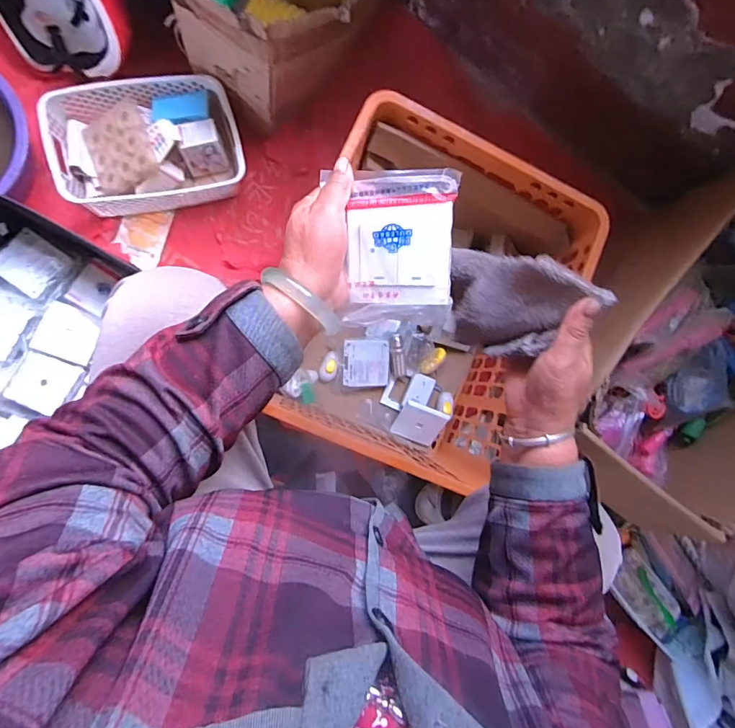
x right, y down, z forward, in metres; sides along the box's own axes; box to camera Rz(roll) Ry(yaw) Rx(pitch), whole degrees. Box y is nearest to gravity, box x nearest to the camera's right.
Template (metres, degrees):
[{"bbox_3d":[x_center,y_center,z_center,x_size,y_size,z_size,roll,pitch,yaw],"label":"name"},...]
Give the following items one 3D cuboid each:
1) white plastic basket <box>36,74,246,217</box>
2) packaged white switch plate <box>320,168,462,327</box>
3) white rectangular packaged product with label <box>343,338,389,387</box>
[{"bbox_3d":[-0.381,-0.379,0.771,0.299,0.098,0.209,-14,91,-10],"label":"white plastic basket"},{"bbox_3d":[0.027,-0.096,0.366,0.087,0.011,0.123,2,106,7],"label":"packaged white switch plate"},{"bbox_3d":[-0.002,-0.001,0.826,0.085,0.012,0.090,2,104,-7],"label":"white rectangular packaged product with label"}]

